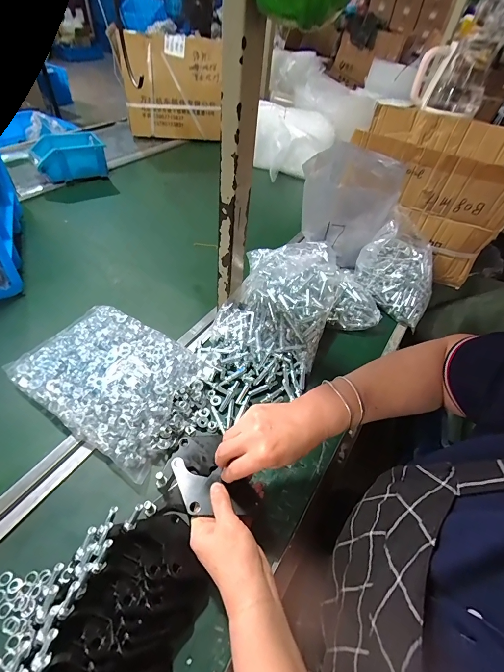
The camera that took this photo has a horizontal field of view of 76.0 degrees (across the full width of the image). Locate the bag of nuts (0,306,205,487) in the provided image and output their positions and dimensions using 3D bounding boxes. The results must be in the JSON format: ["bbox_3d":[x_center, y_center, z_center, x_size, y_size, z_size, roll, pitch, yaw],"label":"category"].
[{"bbox_3d":[-0.203,0.052,0.478,0.262,0.053,0.183,28,51,16],"label":"bag of nuts"}]

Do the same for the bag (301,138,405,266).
[{"bbox_3d":[0.181,-0.260,0.650,0.174,0.209,0.045,25,40,9],"label":"bag"}]

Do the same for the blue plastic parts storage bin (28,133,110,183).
[{"bbox_3d":[-0.505,-0.495,0.899,0.176,0.085,0.144,-19,54,-23],"label":"blue plastic parts storage bin"}]

